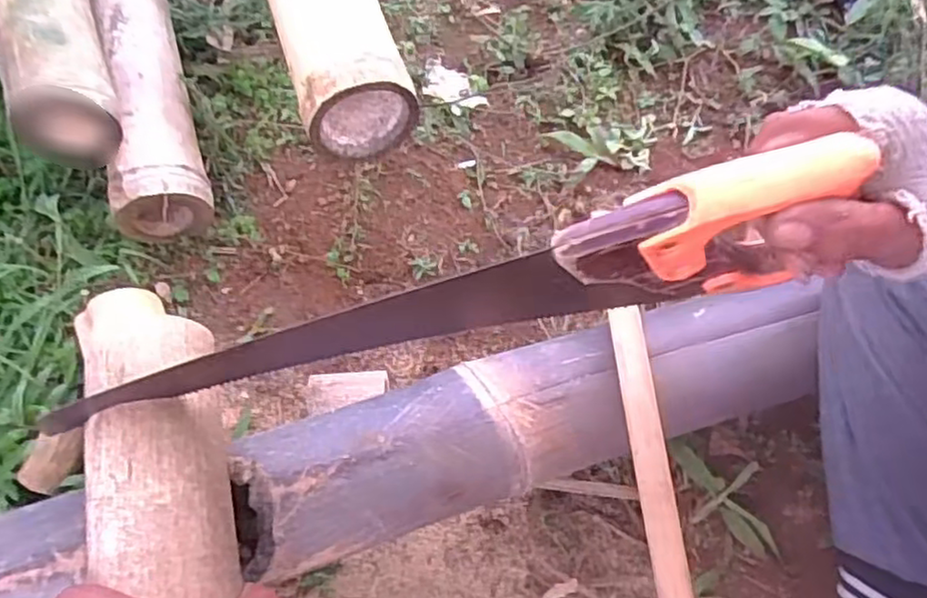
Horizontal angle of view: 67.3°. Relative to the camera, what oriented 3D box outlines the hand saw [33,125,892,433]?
[{"bbox_3d":[-0.028,0.017,0.394,0.452,0.095,0.025,-16,58,18],"label":"hand saw"}]

